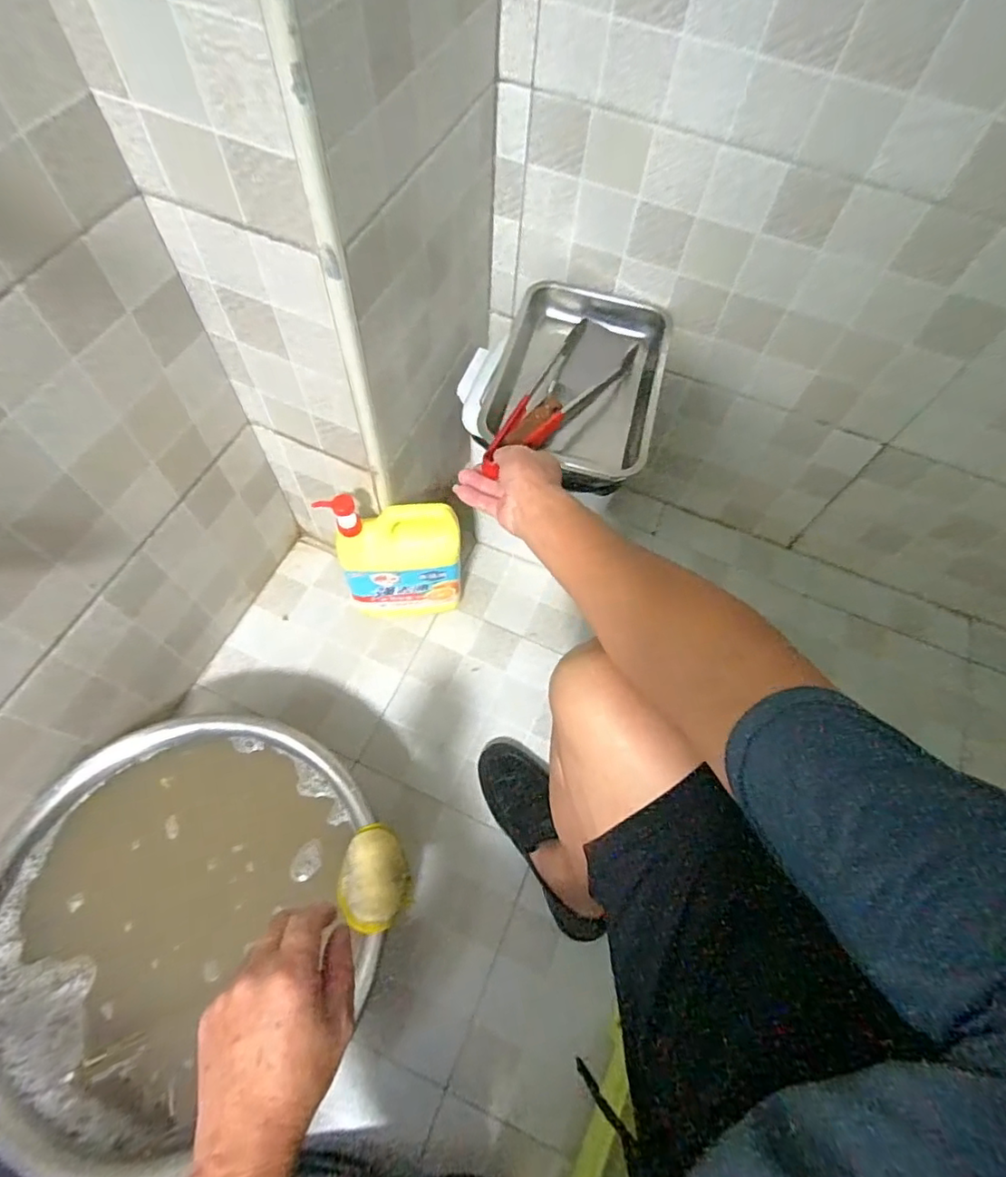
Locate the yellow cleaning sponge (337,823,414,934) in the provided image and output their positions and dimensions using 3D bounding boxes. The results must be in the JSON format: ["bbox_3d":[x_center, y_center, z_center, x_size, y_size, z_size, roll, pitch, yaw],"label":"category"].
[{"bbox_3d":[-0.159,0.354,0.695,0.083,0.038,0.111,-10,63,-9],"label":"yellow cleaning sponge"}]

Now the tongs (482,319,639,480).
[{"bbox_3d":[0.068,-0.231,0.714,0.106,0.044,0.311,27,57,10],"label":"tongs"}]

